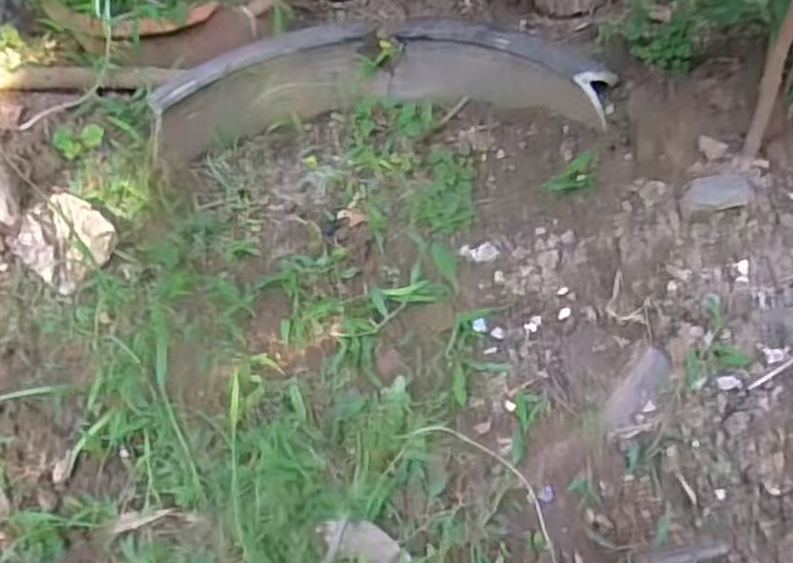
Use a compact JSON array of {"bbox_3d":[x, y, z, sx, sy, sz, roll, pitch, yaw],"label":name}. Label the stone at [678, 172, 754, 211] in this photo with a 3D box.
[{"bbox_3d":[0.323,-0.086,0.747,0.075,0.019,0.046,-7,44,-2],"label":"stone"}]

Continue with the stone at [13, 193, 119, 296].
[{"bbox_3d":[-0.385,-0.052,0.869,0.079,0.055,0.096,27,52,29],"label":"stone"}]

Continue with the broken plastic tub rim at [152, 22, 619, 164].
[{"bbox_3d":[-0.021,-0.263,1.020,0.570,0.126,0.182,0,44,5],"label":"broken plastic tub rim"}]

